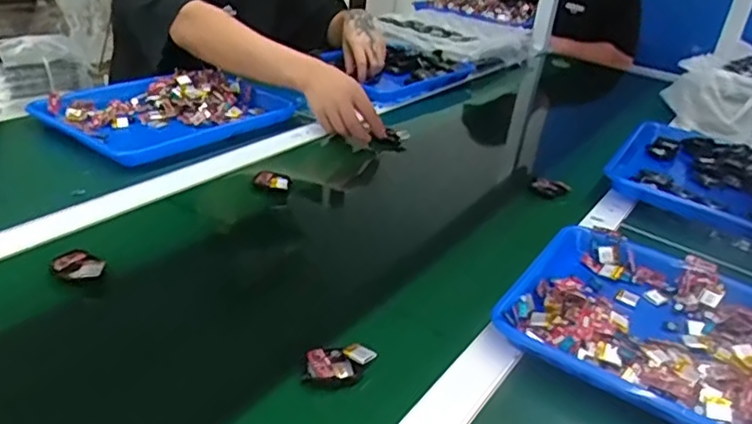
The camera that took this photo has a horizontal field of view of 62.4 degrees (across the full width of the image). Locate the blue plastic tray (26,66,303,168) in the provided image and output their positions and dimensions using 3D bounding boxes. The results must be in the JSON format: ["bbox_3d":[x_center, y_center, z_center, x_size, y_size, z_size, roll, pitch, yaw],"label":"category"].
[{"bbox_3d":[-0.309,-0.154,0.943,0.242,0.049,0.341,22,33,32],"label":"blue plastic tray"}]

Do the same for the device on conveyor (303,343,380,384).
[{"bbox_3d":[-0.029,0.122,0.502,0.054,0.014,0.035,7,27,-2],"label":"device on conveyor"}]

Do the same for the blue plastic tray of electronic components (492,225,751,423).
[{"bbox_3d":[0.303,0.120,0.572,0.340,0.038,0.258,22,31,26],"label":"blue plastic tray of electronic components"}]

